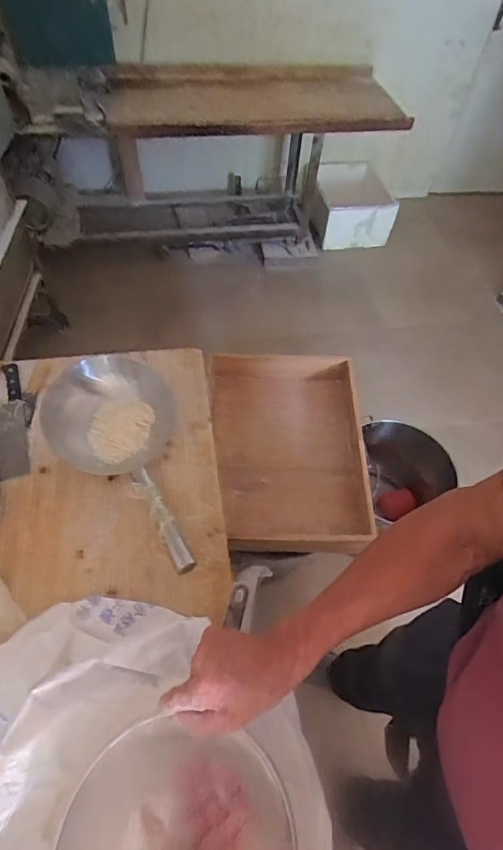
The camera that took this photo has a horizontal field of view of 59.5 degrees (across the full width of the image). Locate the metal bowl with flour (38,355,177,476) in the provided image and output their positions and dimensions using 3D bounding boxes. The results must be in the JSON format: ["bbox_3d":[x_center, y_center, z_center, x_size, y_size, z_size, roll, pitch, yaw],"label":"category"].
[{"bbox_3d":[-0.269,-0.024,0.841,0.233,0.137,0.200,-12,58,-11],"label":"metal bowl with flour"}]

